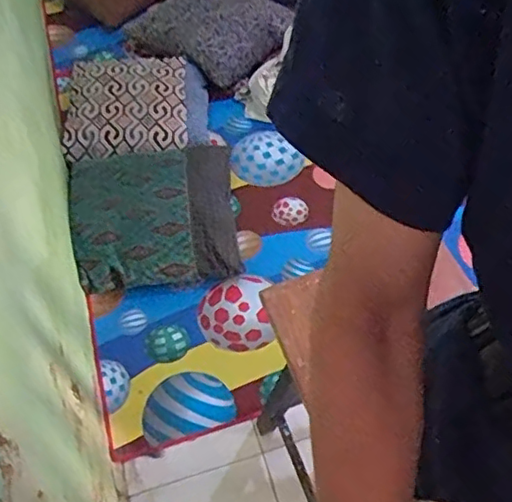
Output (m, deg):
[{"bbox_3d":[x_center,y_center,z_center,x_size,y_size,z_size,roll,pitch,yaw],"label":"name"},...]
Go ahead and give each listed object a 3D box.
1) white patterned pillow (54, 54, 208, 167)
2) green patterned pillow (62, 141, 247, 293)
[{"bbox_3d":[-0.380,-0.468,1.852,0.440,0.100,0.436,-5,57,-5],"label":"white patterned pillow"},{"bbox_3d":[-0.266,-0.116,1.620,0.443,0.101,0.448,-10,58,-9],"label":"green patterned pillow"}]

